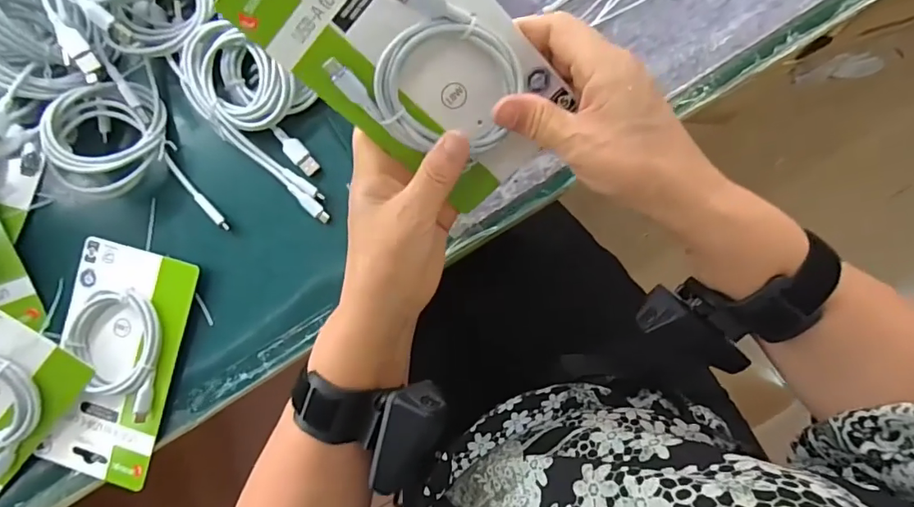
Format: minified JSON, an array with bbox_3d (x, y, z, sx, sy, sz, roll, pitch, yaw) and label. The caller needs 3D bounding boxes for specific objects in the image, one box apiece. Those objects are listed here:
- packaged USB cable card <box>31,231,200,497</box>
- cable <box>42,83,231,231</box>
[{"bbox_3d":[-0.269,0.086,0.389,0.098,0.013,0.179,14,87,5],"label":"packaged USB cable card"},{"bbox_3d":[-0.237,-0.082,0.371,0.132,0.038,0.093,13,88,5],"label":"cable"}]

